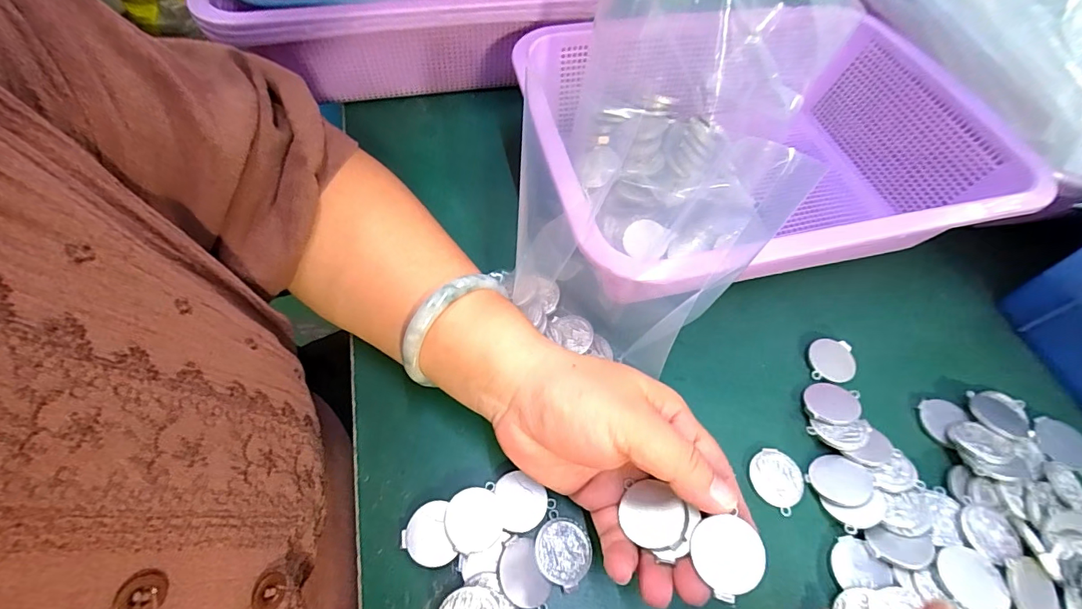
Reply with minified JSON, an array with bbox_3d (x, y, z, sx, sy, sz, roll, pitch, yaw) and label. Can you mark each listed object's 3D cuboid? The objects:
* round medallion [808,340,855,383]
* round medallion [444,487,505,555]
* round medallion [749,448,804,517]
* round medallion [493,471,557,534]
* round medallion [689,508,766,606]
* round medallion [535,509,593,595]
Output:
[{"bbox_3d":[0.188,0.036,0.300,0.028,0.006,0.029,2,59,-3],"label":"round medallion"},{"bbox_3d":[-0.034,0.109,0.235,0.028,0.004,0.029,2,59,-3],"label":"round medallion"},{"bbox_3d":[0.132,0.097,0.259,0.028,0.004,0.029,2,59,-3],"label":"round medallion"},{"bbox_3d":[-0.010,0.103,0.241,0.026,0.004,0.028,2,59,-3],"label":"round medallion"},{"bbox_3d":[0.079,0.105,0.195,0.027,0.007,0.029,2,59,-3],"label":"round medallion"},{"bbox_3d":[0.011,0.122,0.230,0.028,0.004,0.029,2,59,-3],"label":"round medallion"}]

